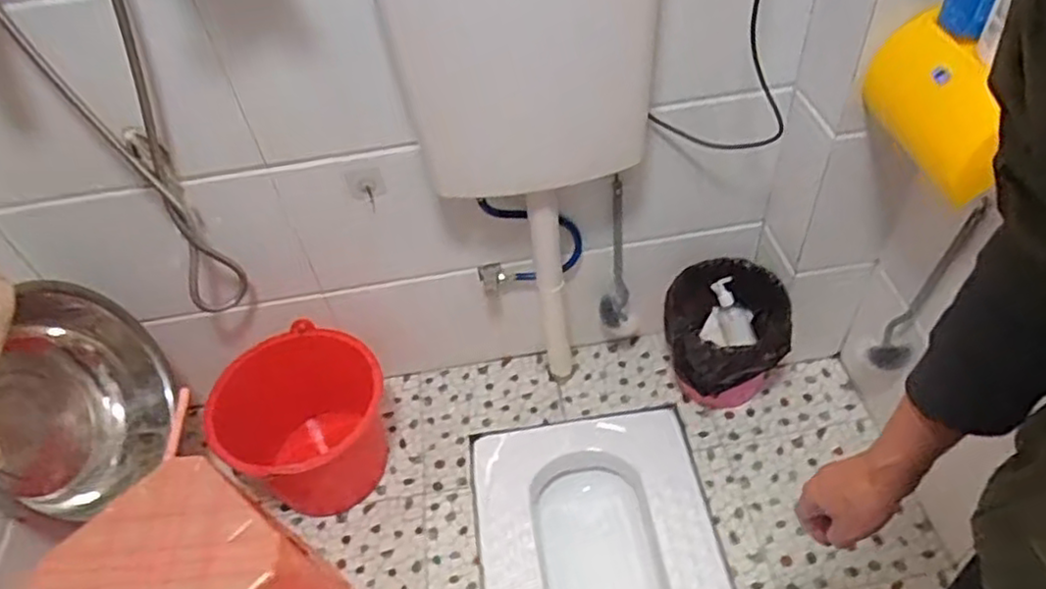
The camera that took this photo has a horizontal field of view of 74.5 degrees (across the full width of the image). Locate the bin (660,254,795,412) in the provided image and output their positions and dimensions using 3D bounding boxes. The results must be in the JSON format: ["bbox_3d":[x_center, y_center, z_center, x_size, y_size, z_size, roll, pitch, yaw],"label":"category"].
[{"bbox_3d":[0.403,0.095,1.400,0.223,0.229,0.240,2,47,9],"label":"bin"}]

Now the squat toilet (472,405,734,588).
[{"bbox_3d":[0.146,0.527,1.315,0.429,0.194,0.556,-8,48,-1],"label":"squat toilet"}]

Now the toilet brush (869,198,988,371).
[{"bbox_3d":[0.631,-0.002,1.104,0.063,0.339,0.070,30,58,29],"label":"toilet brush"}]

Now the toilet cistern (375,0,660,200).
[{"bbox_3d":[0.008,-0.347,1.007,0.386,0.378,0.158,-12,48,-5],"label":"toilet cistern"}]

